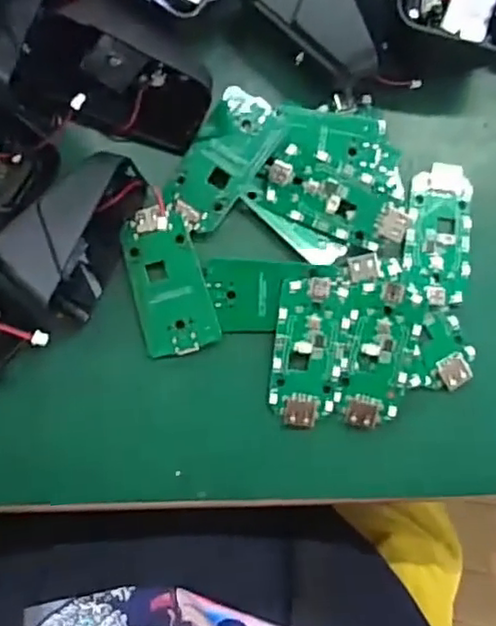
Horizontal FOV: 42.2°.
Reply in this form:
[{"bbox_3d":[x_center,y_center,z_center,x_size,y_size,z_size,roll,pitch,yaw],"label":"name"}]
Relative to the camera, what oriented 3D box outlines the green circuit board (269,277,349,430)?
[{"bbox_3d":[0.027,0.017,0.281,0.030,0.004,0.064,6,83,-6],"label":"green circuit board"}]

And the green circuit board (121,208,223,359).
[{"bbox_3d":[-0.034,-0.014,0.279,0.032,0.005,0.062,-14,85,-8],"label":"green circuit board"}]

